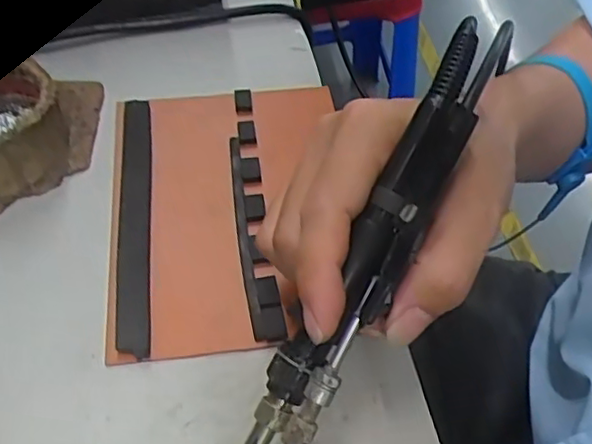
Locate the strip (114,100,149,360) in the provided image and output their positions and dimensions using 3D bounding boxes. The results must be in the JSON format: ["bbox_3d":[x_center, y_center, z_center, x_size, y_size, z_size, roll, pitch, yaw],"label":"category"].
[{"bbox_3d":[-0.085,-0.007,0.327,0.015,0.010,0.160,-5,52,-6],"label":"strip"}]

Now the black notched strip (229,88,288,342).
[{"bbox_3d":[-0.025,-0.012,0.337,0.018,0.009,0.163,-6,52,-7],"label":"black notched strip"}]

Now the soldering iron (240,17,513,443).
[{"bbox_3d":[0.021,0.024,0.229,0.026,0.022,0.214,28,88,19],"label":"soldering iron"}]

